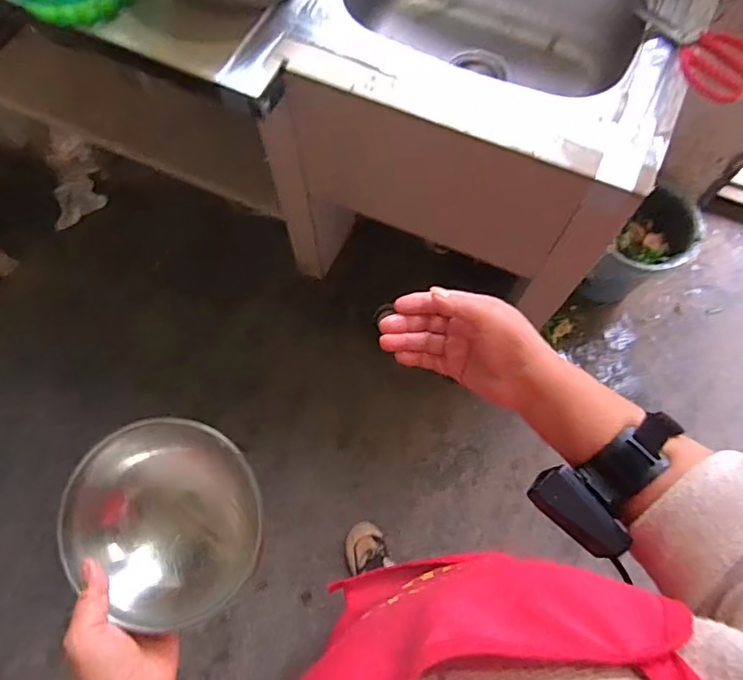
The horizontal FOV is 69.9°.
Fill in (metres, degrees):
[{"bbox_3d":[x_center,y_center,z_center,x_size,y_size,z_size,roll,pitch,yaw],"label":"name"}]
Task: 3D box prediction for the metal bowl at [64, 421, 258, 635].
[{"bbox_3d":[-0.159,0.142,0.422,0.148,0.050,0.138,0,73,-1],"label":"metal bowl"}]

